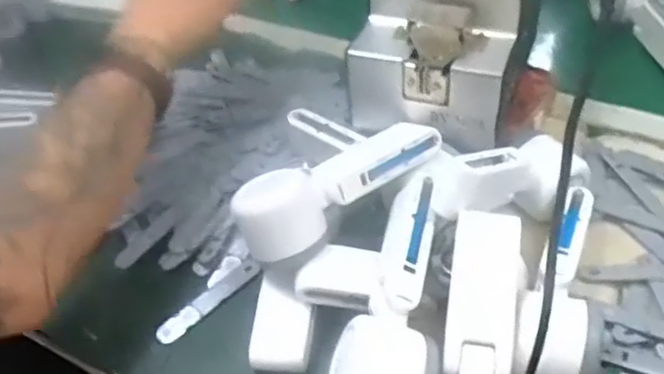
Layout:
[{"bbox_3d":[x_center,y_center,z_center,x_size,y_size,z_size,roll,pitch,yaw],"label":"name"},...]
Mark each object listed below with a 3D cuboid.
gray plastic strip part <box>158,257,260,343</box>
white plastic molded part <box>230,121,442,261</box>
[{"bbox_3d":[-0.094,0.087,0.519,0.016,0.005,0.095,31,55,33],"label":"gray plastic strip part"},{"bbox_3d":[0.006,-0.004,0.489,0.160,0.037,0.043,-28,47,-21],"label":"white plastic molded part"}]

